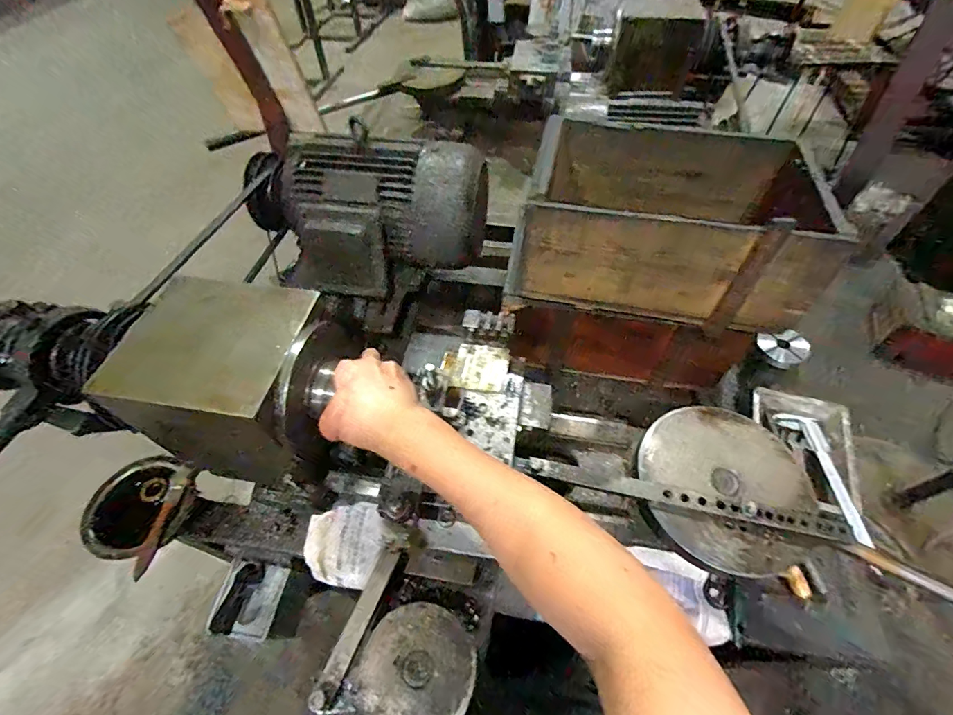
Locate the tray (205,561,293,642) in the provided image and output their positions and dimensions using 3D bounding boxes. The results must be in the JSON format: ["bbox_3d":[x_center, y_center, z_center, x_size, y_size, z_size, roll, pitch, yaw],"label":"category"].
[{"bbox_3d":[-0.313,0.332,0.596,0.075,0.025,0.089,6,54,5],"label":"tray"}]

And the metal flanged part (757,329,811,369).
[{"bbox_3d":[0.460,-0.014,0.649,0.058,0.019,0.057,-29,69,13],"label":"metal flanged part"}]

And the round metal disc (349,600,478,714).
[{"bbox_3d":[-0.052,0.268,0.371,0.095,0.009,0.096,-1,54,1],"label":"round metal disc"}]

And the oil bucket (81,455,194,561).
[{"bbox_3d":[-0.451,0.208,0.589,0.123,0.054,0.132,-1,54,1],"label":"oil bucket"}]

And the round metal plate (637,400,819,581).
[{"bbox_3d":[0.277,0.139,0.488,0.178,0.019,0.179,-1,54,1],"label":"round metal plate"}]

